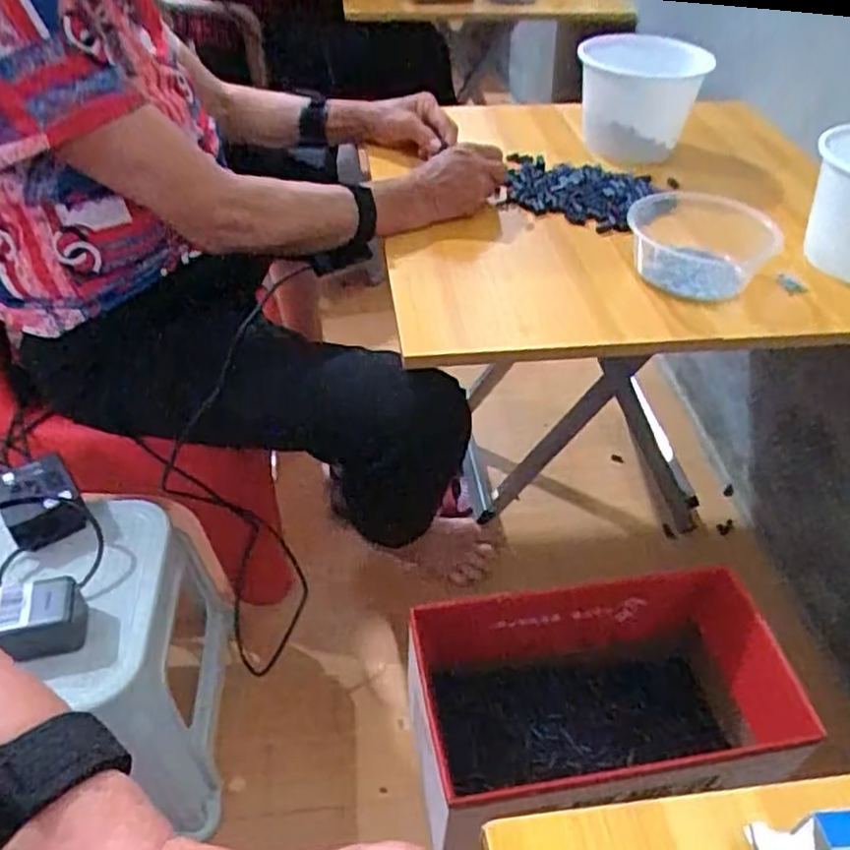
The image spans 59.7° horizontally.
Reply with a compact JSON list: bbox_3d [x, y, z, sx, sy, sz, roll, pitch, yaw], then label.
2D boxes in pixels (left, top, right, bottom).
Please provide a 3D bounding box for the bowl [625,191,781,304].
[{"bbox_3d":[0.283,-0.192,0.774,0.141,0.068,0.122,12,45,10],"label":"bowl"}]

